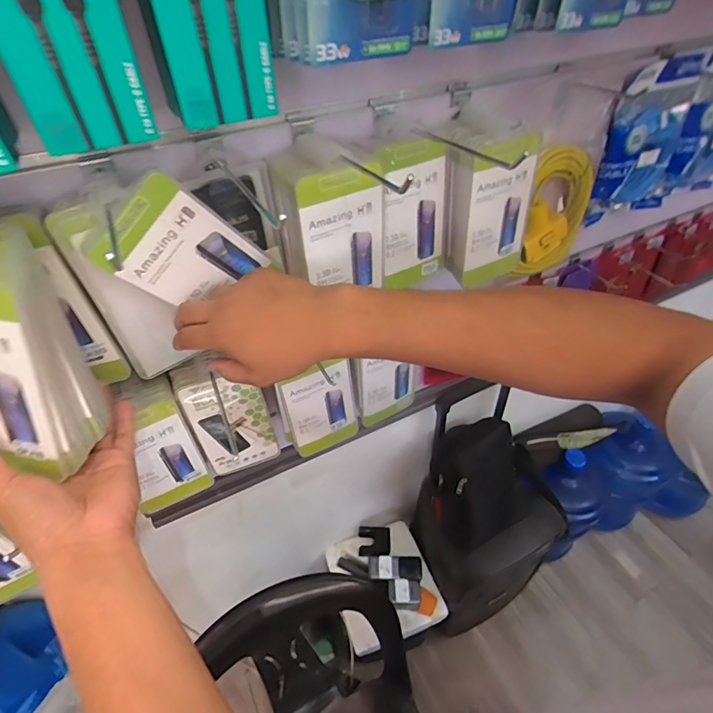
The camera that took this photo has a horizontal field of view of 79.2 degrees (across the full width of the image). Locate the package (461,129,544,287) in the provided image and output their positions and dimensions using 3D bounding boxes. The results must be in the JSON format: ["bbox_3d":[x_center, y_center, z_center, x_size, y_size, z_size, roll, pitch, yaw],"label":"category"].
[{"bbox_3d":[0.166,-0.167,0.506,0.094,0.159,0.019,-25,45,-17],"label":"package"}]

